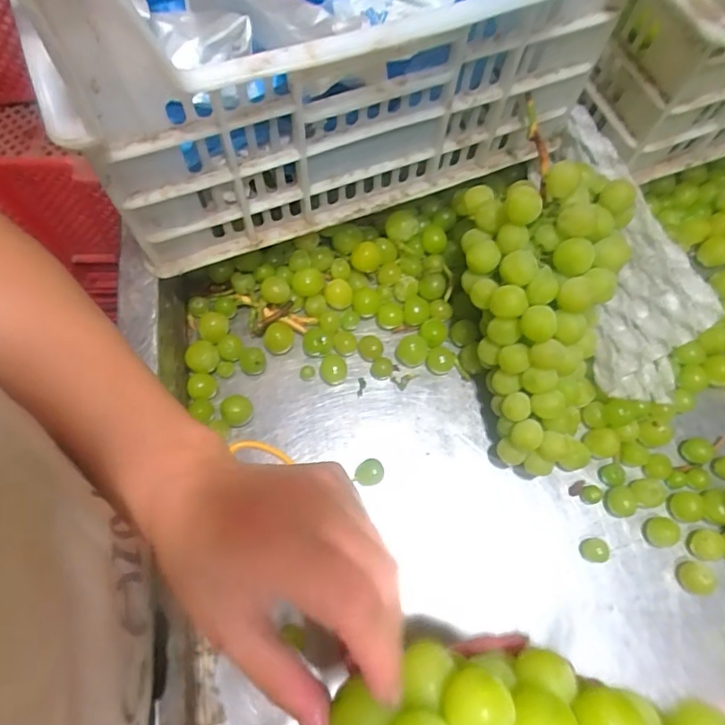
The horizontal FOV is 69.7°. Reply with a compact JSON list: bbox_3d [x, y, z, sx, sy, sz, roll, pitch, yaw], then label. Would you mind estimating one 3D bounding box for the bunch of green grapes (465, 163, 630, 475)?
[{"bbox_3d":[0.145,-0.030,0.416,0.121,0.084,0.241,0,96,-3],"label":"bunch of green grapes"}]

